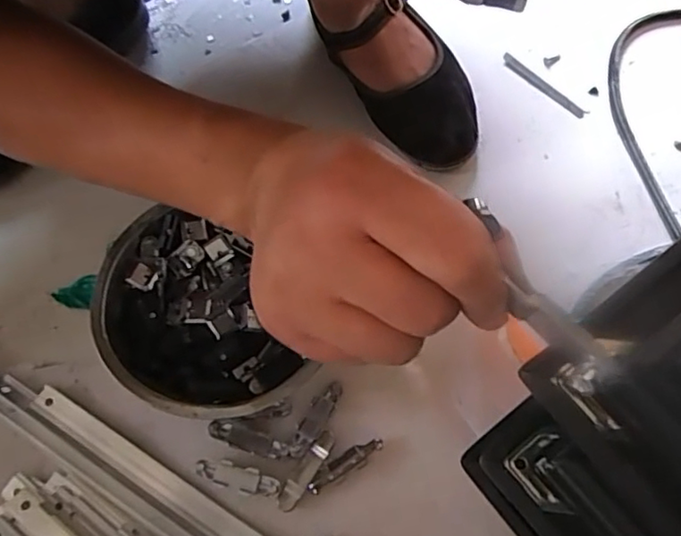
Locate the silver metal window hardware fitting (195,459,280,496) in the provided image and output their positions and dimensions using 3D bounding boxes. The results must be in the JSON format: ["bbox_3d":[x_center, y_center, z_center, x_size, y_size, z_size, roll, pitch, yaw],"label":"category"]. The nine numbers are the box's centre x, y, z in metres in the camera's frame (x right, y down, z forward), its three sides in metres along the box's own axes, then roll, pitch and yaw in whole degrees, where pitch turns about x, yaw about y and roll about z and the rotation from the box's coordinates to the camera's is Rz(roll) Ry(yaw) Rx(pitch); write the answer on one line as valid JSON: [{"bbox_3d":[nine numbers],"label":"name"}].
[{"bbox_3d":[-0.072,0.146,0.412,0.059,0.008,0.017,14,69,6],"label":"silver metal window hardware fitting"}]

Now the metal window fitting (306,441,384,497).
[{"bbox_3d":[0.004,0.140,0.417,0.059,0.009,0.015,-31,71,-11],"label":"metal window fitting"}]

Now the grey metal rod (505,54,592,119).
[{"bbox_3d":[0.192,-0.172,0.560,0.013,0.007,0.094,-42,73,-14],"label":"grey metal rod"}]

